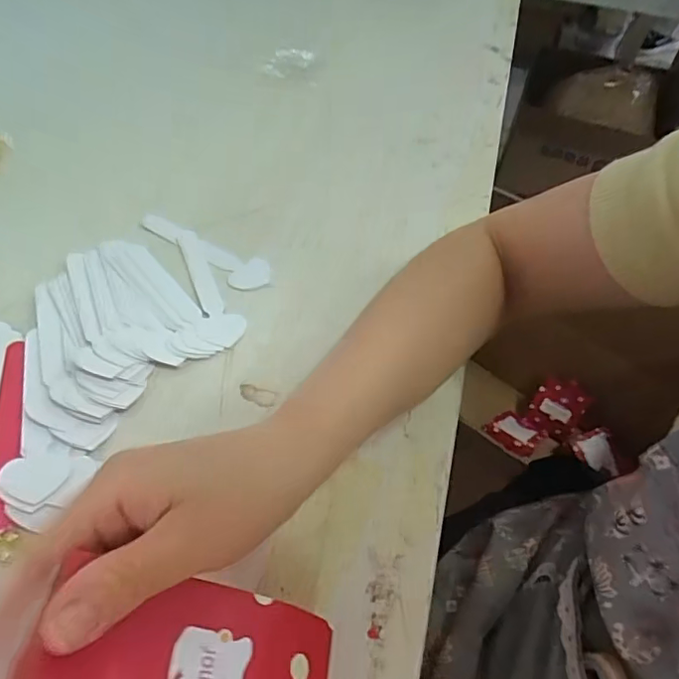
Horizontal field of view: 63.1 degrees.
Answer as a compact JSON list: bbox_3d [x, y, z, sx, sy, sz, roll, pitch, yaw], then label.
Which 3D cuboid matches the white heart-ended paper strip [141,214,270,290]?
[{"bbox_3d":[-0.111,-0.070,0.445,0.123,0.005,0.035,22,53,12],"label":"white heart-ended paper strip"}]

